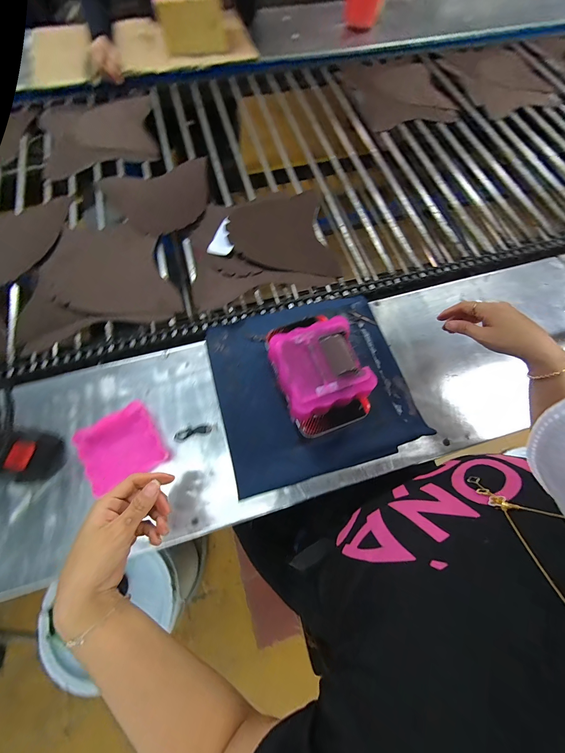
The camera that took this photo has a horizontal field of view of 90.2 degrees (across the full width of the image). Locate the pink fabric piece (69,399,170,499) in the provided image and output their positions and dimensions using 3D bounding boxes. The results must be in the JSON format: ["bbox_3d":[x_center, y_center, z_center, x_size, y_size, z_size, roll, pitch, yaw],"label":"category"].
[{"bbox_3d":[-0.244,0.104,0.425,0.106,0.016,0.111,-34,73,-14],"label":"pink fabric piece"}]

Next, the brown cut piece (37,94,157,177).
[{"bbox_3d":[-0.470,-0.625,0.722,0.273,0.020,0.240,-14,78,-4],"label":"brown cut piece"}]

